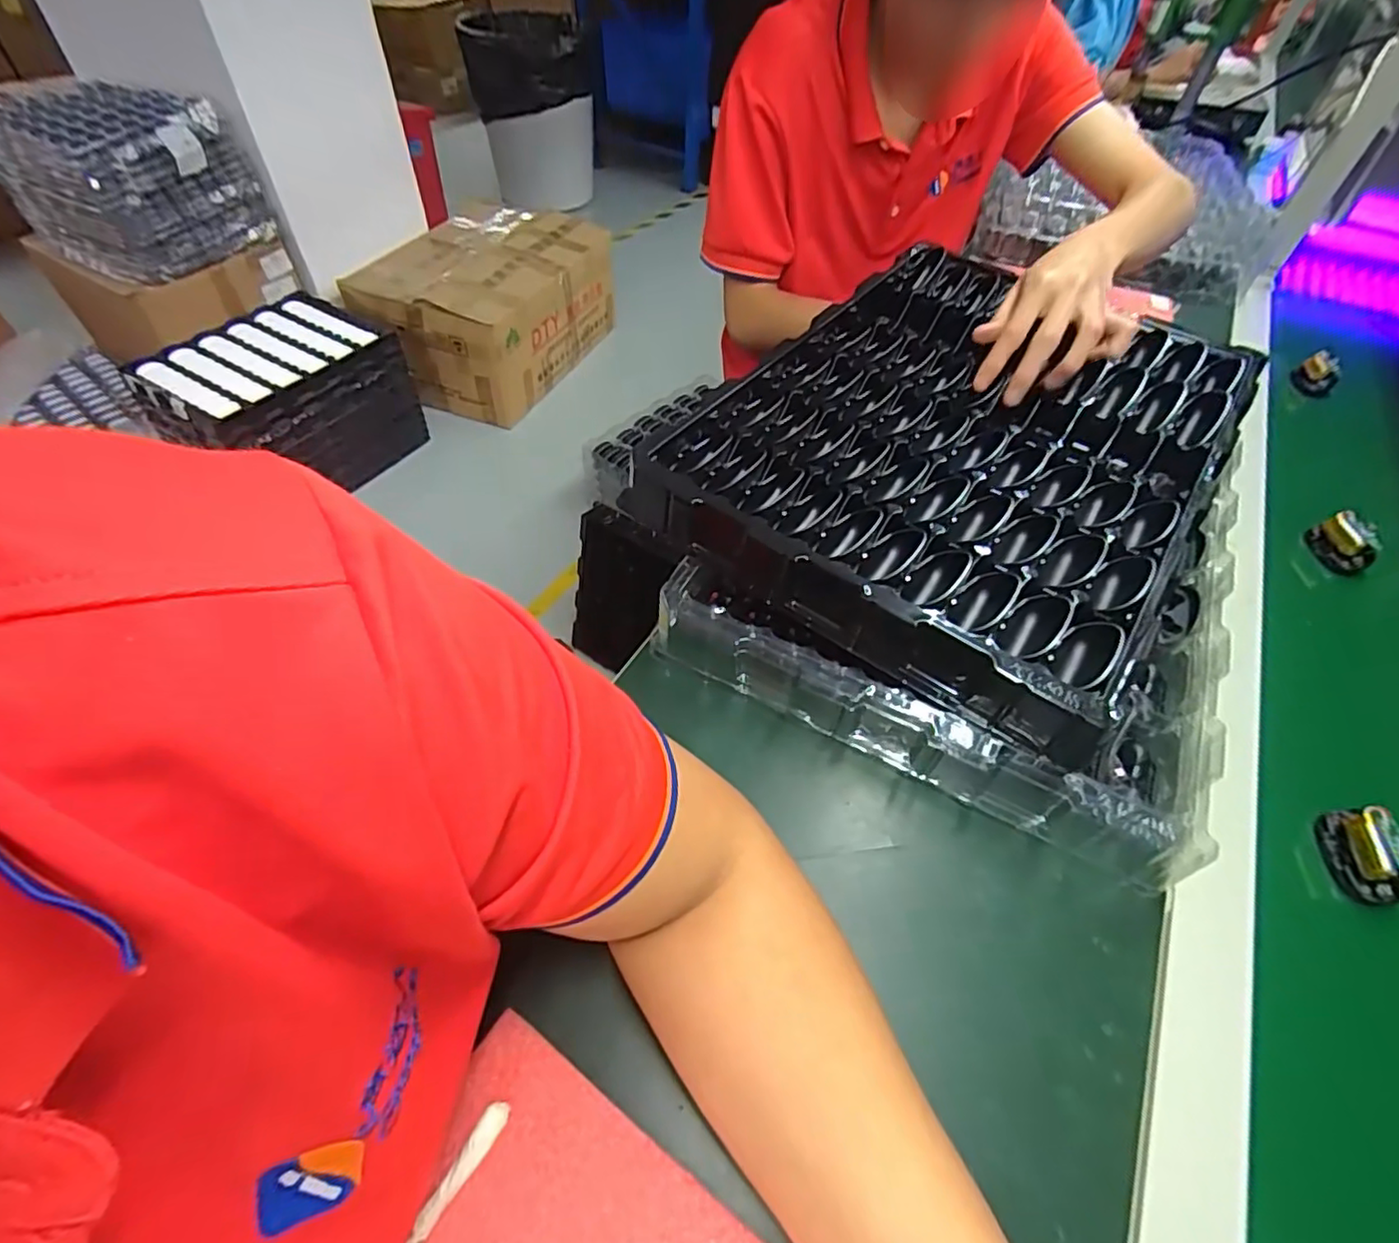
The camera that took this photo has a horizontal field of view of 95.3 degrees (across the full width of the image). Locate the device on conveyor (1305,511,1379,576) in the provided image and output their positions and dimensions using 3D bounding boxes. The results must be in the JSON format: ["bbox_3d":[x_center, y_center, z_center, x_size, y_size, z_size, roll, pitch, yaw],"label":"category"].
[{"bbox_3d":[0.539,-0.065,0.534,0.025,0.035,0.045,-2,51,-5],"label":"device on conveyor"}]

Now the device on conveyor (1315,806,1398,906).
[{"bbox_3d":[0.388,0.135,0.368,0.023,0.032,0.051,12,52,6],"label":"device on conveyor"}]

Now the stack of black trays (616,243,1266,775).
[{"bbox_3d":[0.207,-0.137,0.512,0.337,0.070,0.465,32,56,21],"label":"stack of black trays"}]

